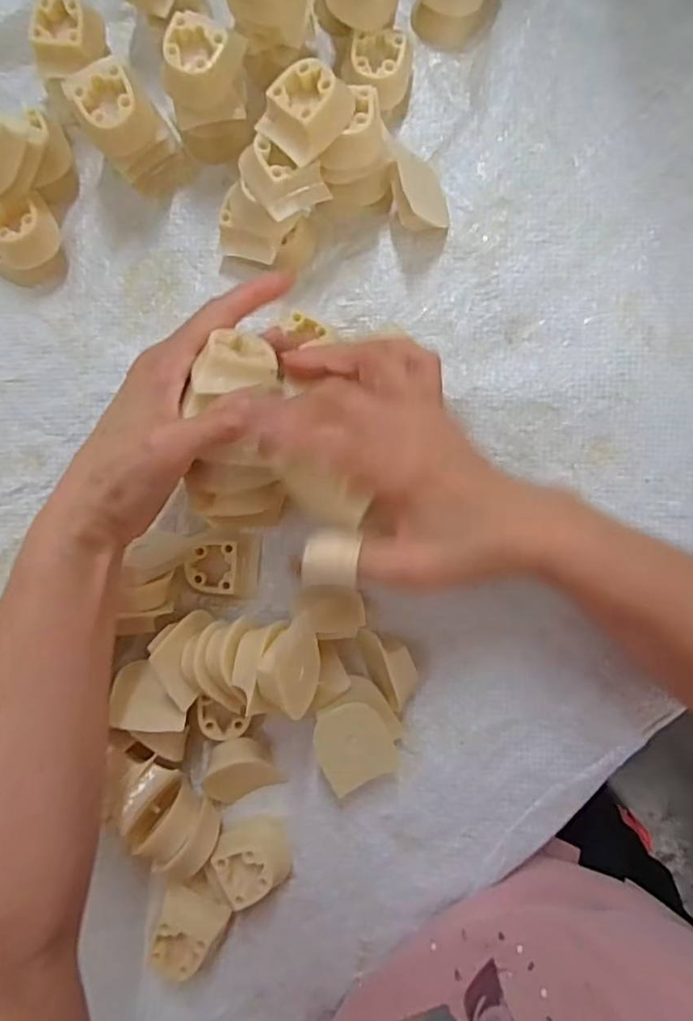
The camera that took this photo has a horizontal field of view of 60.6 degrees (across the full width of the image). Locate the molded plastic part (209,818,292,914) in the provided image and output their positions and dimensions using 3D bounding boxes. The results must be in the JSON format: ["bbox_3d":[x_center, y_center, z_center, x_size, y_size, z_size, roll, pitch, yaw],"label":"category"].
[{"bbox_3d":[-0.051,0.192,0.333,0.036,0.033,0.037,0,87,4],"label":"molded plastic part"}]

